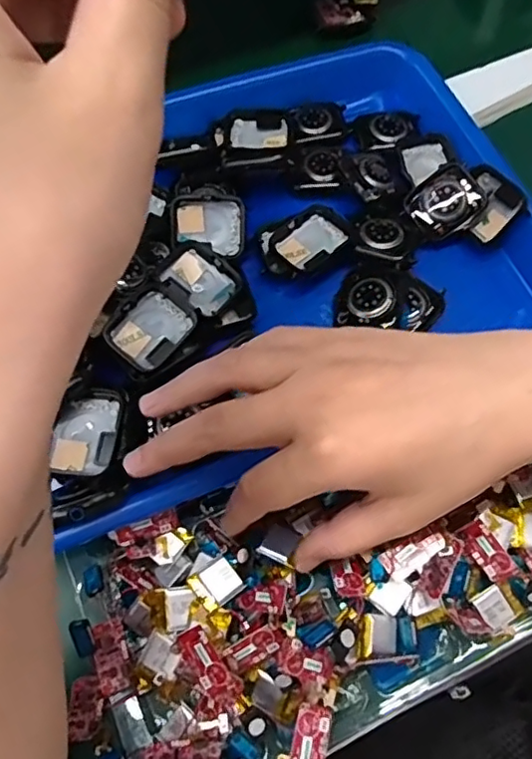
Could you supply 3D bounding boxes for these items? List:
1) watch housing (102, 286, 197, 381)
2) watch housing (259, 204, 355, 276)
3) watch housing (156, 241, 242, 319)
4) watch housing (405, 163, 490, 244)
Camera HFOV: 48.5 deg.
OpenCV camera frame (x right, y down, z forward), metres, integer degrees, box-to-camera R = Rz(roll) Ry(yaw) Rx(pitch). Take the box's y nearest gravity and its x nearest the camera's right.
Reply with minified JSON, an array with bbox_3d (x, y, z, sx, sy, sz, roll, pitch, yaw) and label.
[{"bbox_3d":[-0.060,-0.025,0.306,0.034,0.014,0.042,41,71,17],"label":"watch housing"},{"bbox_3d":[0.022,-0.079,0.340,0.048,0.013,0.036,-36,70,-15],"label":"watch housing"},{"bbox_3d":[-0.037,-0.054,0.324,0.040,0.012,0.038,41,59,0],"label":"watch housing"},{"bbox_3d":[0.105,-0.104,0.347,0.041,0.007,0.036,-37,76,6],"label":"watch housing"}]

